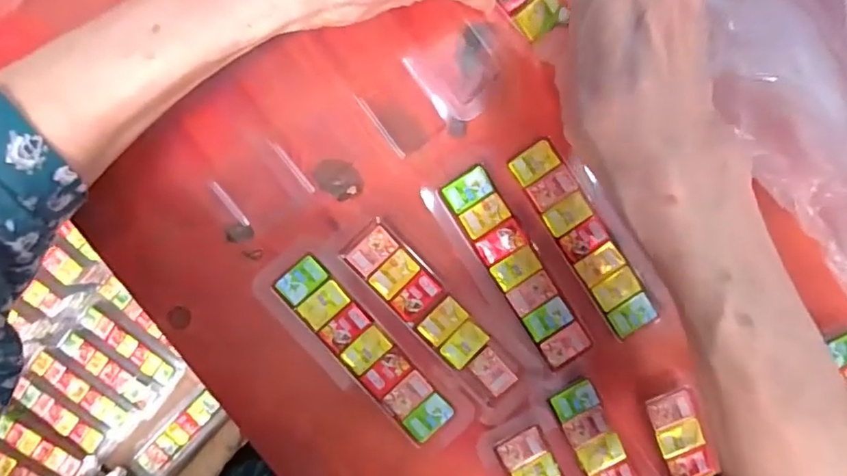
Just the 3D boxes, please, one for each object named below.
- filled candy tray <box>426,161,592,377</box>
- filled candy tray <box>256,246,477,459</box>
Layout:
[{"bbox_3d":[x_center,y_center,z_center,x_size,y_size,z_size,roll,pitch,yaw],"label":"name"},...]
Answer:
[{"bbox_3d":[0.048,0.019,0.289,0.036,0.006,0.120,-33,94,-1],"label":"filled candy tray"},{"bbox_3d":[-0.033,0.063,0.288,0.042,0.007,0.135,-44,94,0],"label":"filled candy tray"}]

